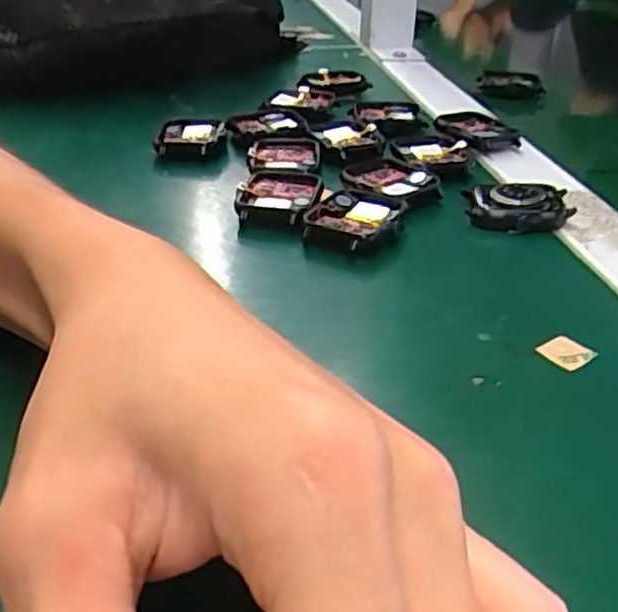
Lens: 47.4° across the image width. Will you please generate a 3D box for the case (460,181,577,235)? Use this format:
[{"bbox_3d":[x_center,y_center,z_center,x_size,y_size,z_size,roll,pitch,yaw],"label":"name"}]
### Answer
[{"bbox_3d":[0.099,-0.048,0.332,0.047,0.013,0.032,1,32,1],"label":"case"}]

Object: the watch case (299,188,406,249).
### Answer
[{"bbox_3d":[0.019,-0.037,0.316,0.034,0.014,0.044,19,37,26],"label":"watch case"}]

